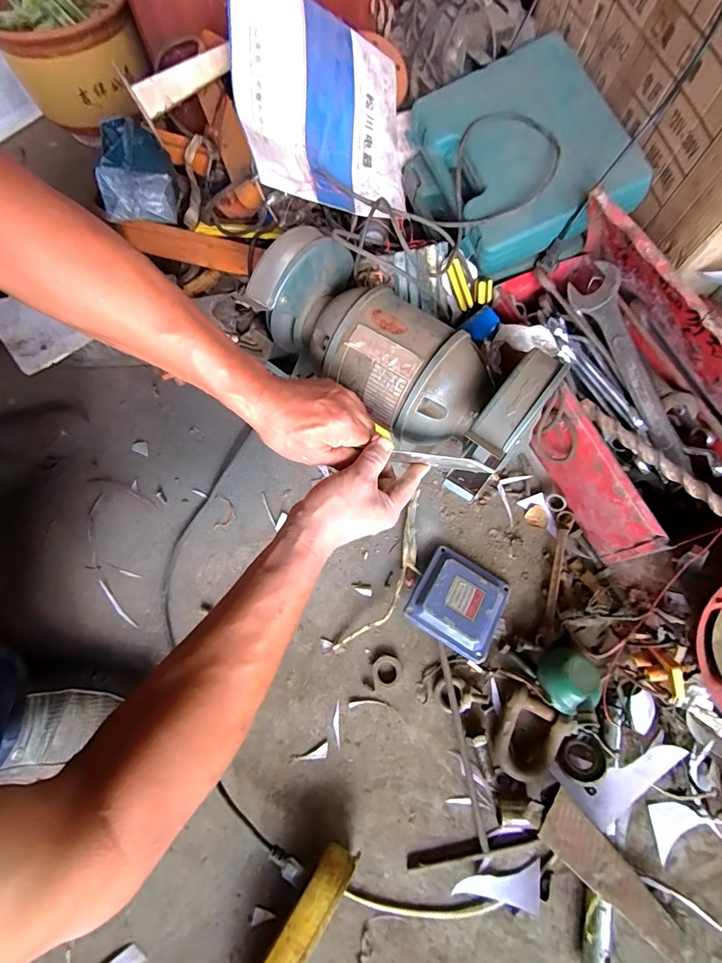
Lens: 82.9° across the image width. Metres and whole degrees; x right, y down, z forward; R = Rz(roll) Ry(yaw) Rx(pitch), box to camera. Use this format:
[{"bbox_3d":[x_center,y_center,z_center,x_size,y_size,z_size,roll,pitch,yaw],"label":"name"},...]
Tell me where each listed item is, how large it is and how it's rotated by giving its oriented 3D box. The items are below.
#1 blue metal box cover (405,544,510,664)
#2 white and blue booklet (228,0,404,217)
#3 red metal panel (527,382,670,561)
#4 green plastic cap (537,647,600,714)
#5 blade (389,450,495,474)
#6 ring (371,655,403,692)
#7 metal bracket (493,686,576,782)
[{"bbox_3d":[0.125,0.152,0.516,0.111,0.034,0.110,30,73,10],"label":"blue metal box cover"},{"bbox_3d":[-0.032,-0.470,0.528,0.026,0.196,0.272,16,31,38],"label":"white and blue booklet"},{"bbox_3d":[0.282,-0.002,0.515,0.028,0.114,0.203,-25,72,-8],"label":"red metal panel"},{"bbox_3d":[0.234,0.223,0.464,0.064,0.041,0.059,0,70,0],"label":"green plastic cap"},{"bbox_3d":[0.087,-0.019,0.429,0.113,0.025,0.008,8,73,-14],"label":"blade"},{"bbox_3d":[0.031,0.234,0.500,0.036,0.013,0.037,0,70,0],"label":"ring"},{"bbox_3d":[0.189,0.290,0.468,0.068,0.020,0.088,32,88,15],"label":"metal bracket"}]

